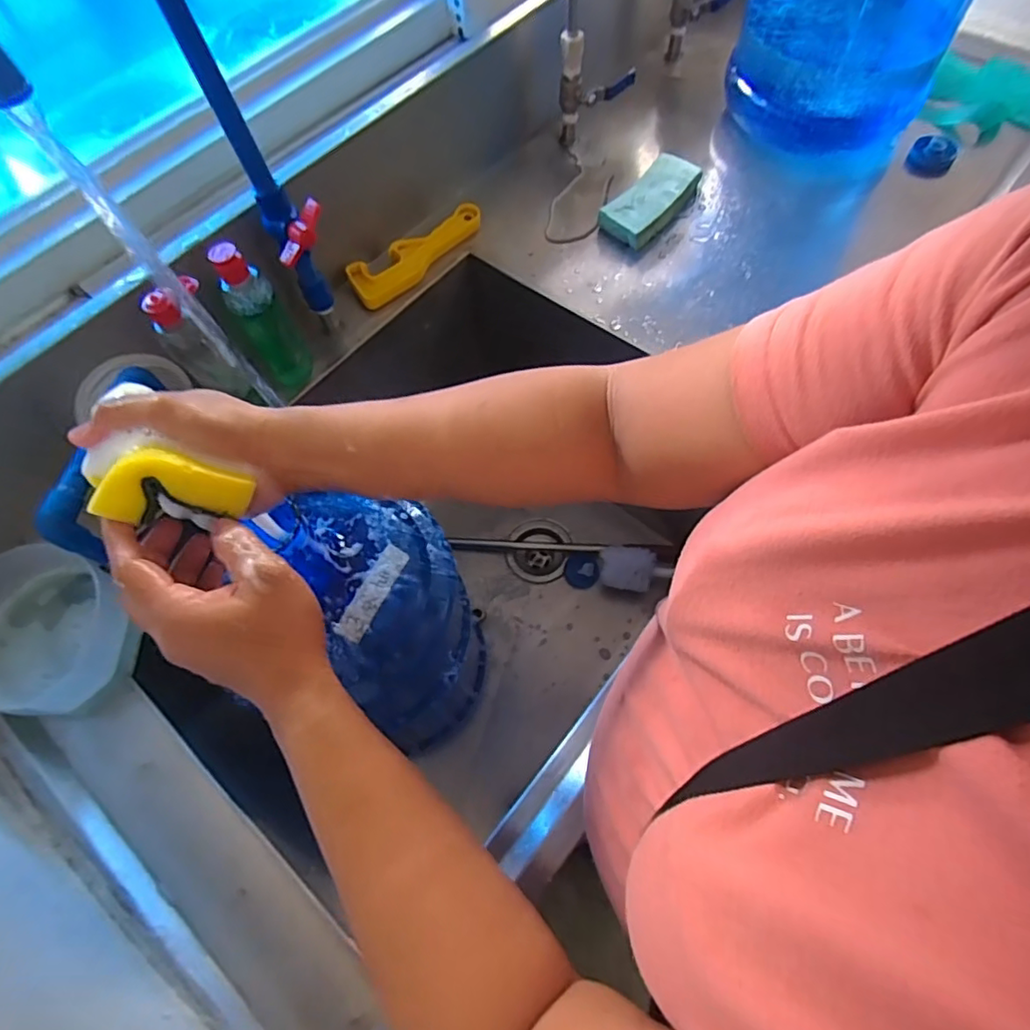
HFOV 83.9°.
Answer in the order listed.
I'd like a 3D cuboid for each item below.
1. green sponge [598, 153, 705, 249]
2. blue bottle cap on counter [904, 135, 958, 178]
[{"bbox_3d":[0.180,-0.416,0.751,0.072,0.037,0.149,39,72,19],"label":"green sponge"},{"bbox_3d":[0.557,-0.483,0.763,0.053,0.035,0.054,-1,64,2],"label":"blue bottle cap on counter"}]

